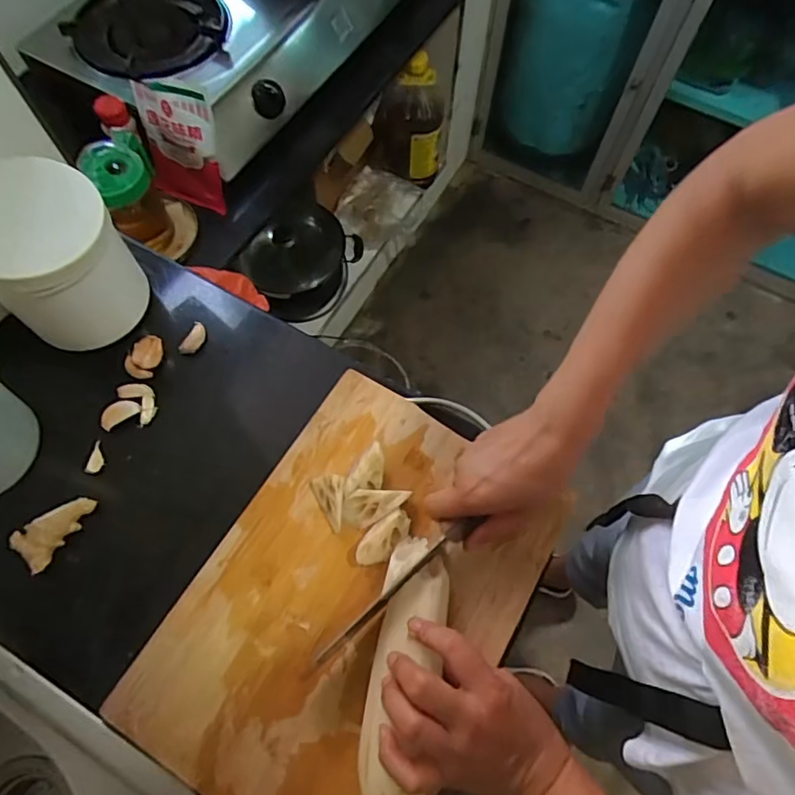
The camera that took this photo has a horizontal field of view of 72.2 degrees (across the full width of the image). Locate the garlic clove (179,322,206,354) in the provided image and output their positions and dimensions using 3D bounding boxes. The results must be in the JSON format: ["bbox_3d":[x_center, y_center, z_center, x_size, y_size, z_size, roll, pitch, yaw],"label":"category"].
[{"bbox_3d":[-0.199,-0.058,0.534,0.018,0.013,0.035,22,67,8],"label":"garlic clove"}]

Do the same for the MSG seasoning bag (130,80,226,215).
[{"bbox_3d":[-0.294,-0.342,0.740,0.119,0.172,0.021,24,56,12],"label":"MSG seasoning bag"}]

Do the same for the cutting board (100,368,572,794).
[{"bbox_3d":[-0.031,0.157,0.437,0.232,0.009,0.331,29,69,11],"label":"cutting board"}]

